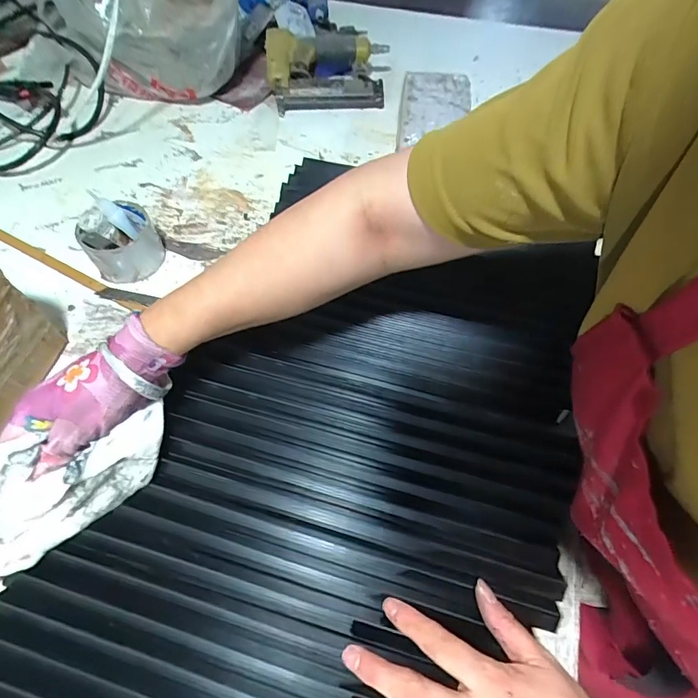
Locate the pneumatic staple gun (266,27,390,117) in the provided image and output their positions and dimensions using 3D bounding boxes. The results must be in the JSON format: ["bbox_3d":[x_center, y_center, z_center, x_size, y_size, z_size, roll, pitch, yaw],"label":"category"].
[{"bbox_3d":[-0.041,-0.458,0.680,0.176,0.071,0.141,-6,61,-5],"label":"pneumatic staple gun"}]

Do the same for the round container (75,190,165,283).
[{"bbox_3d":[-0.273,-0.133,0.505,0.077,0.076,0.075,-1,59,1],"label":"round container"}]

